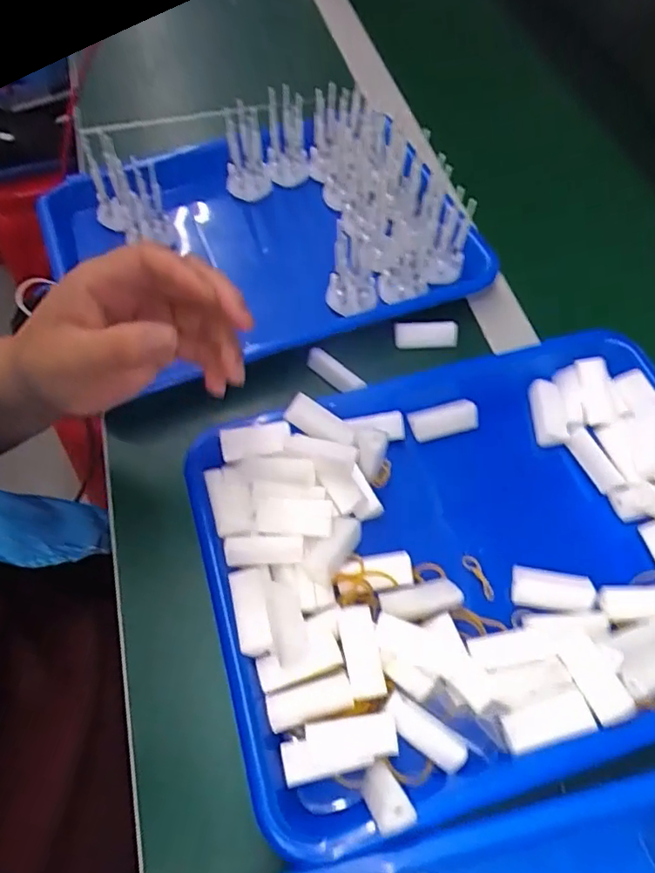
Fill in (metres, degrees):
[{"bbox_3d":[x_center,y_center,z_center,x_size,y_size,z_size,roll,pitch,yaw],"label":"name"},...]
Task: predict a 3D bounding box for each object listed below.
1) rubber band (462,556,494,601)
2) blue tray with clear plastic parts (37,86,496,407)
[{"bbox_3d":[0.093,0.086,0.360,0.008,0.004,0.029,-21,62,-11],"label":"rubber band"},{"bbox_3d":[-0.049,-0.172,0.472,0.305,0.074,0.238,-25,63,-13],"label":"blue tray with clear plastic parts"}]

